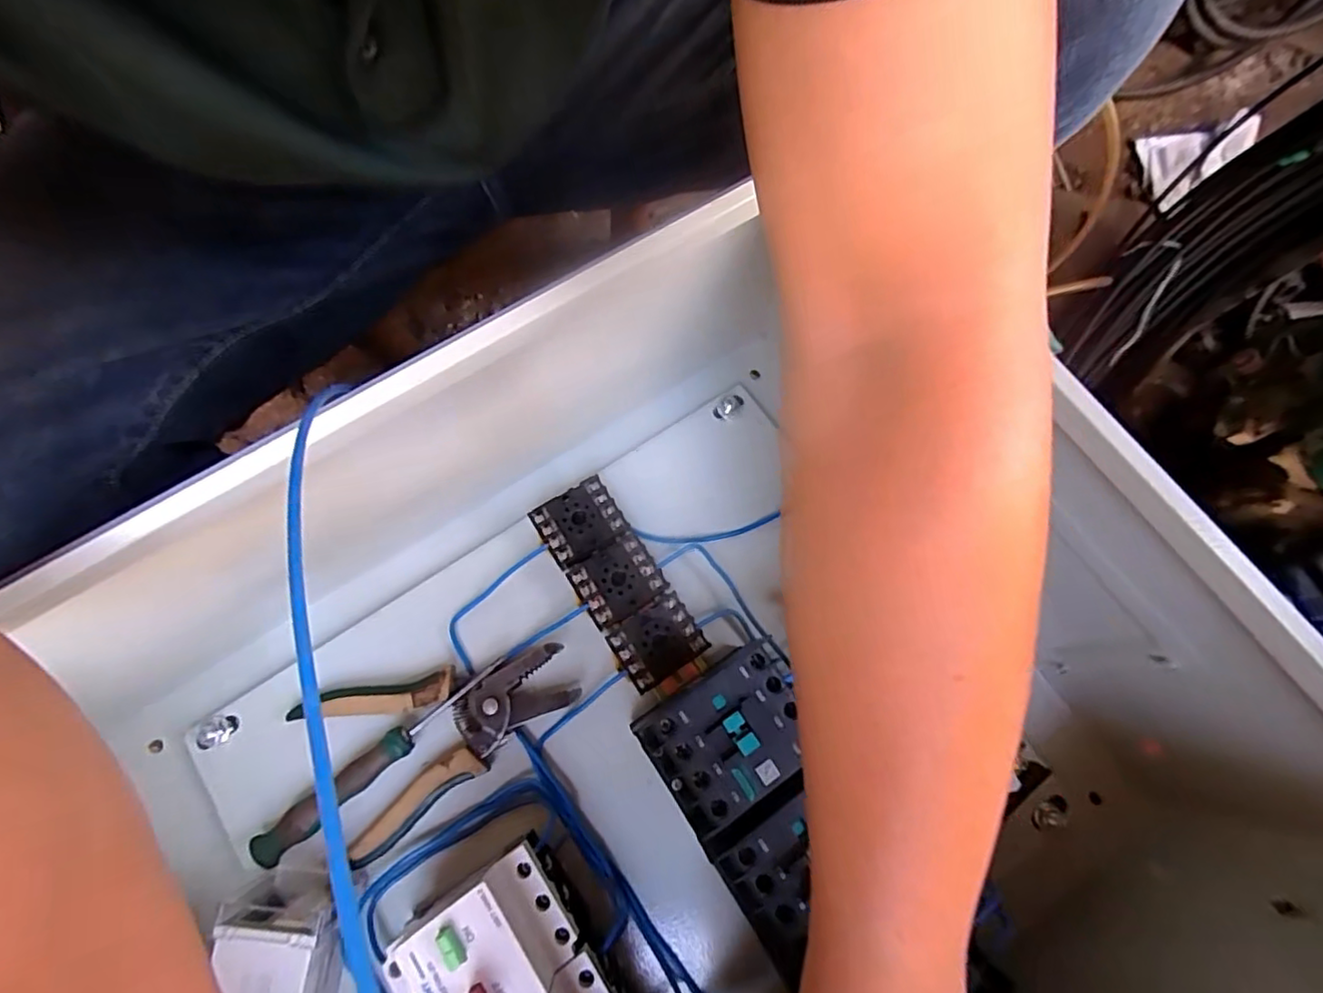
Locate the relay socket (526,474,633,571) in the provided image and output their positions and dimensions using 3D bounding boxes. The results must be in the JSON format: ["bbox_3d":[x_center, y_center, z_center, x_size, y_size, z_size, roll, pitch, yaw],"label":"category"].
[{"bbox_3d":[-0.052,0.018,0.396,0.050,0.028,0.043,-32,75,-9],"label":"relay socket"}]

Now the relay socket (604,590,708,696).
[{"bbox_3d":[-0.004,0.086,0.371,0.050,0.017,0.043,-31,75,-9],"label":"relay socket"}]

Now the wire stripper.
[{"bbox_3d":[-0.123,0.131,0.356,0.143,0.012,0.090,-26,75,-8],"label":"wire stripper"}]

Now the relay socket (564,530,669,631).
[{"bbox_3d":[-0.028,0.054,0.389,0.050,0.032,0.045,-33,76,-9],"label":"relay socket"}]

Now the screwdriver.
[{"bbox_3d":[-0.157,0.144,0.345,0.150,0.020,0.017,-40,77,-11],"label":"screwdriver"}]

